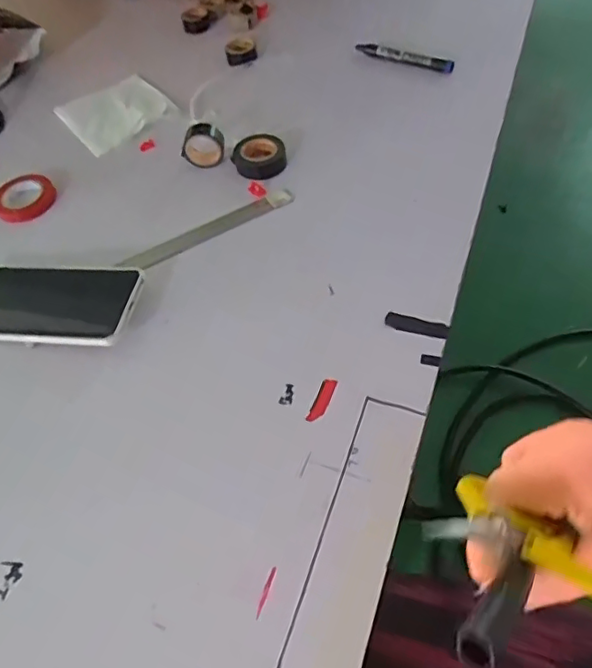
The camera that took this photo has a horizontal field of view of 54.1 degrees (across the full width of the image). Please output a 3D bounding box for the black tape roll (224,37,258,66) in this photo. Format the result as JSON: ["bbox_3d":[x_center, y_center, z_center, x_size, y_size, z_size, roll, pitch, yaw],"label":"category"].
[{"bbox_3d":[-0.069,-0.355,0.722,0.039,0.013,0.041,-10,54,-2],"label":"black tape roll"}]

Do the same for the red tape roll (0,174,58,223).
[{"bbox_3d":[-0.280,-0.142,0.598,0.064,0.012,0.058,-33,57,-18],"label":"red tape roll"}]

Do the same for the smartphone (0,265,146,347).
[{"bbox_3d":[-0.214,-0.027,0.495,0.161,0.007,0.079,2,55,14],"label":"smartphone"}]

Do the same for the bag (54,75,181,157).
[{"bbox_3d":[-0.205,-0.259,0.677,0.112,0.013,0.109,-35,58,-19],"label":"bag"}]

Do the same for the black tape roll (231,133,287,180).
[{"bbox_3d":[-0.038,-0.183,0.593,0.054,0.017,0.054,-3,54,4],"label":"black tape roll"}]

